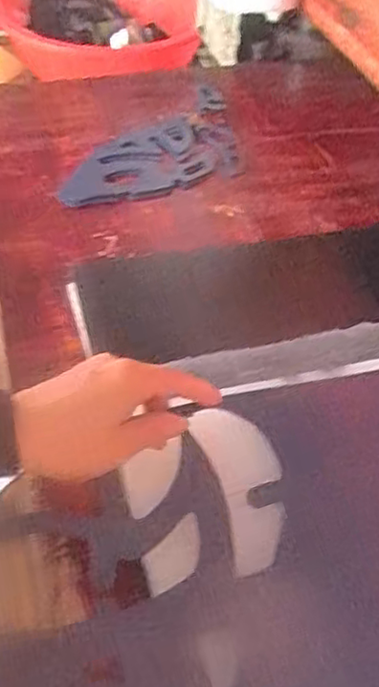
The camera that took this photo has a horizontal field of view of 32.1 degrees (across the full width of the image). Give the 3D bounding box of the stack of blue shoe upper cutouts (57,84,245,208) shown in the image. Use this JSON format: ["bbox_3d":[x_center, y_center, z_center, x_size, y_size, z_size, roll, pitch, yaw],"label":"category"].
[{"bbox_3d":[-0.015,-0.209,0.724,0.130,0.008,0.284,33,53,23],"label":"stack of blue shoe upper cutouts"}]

